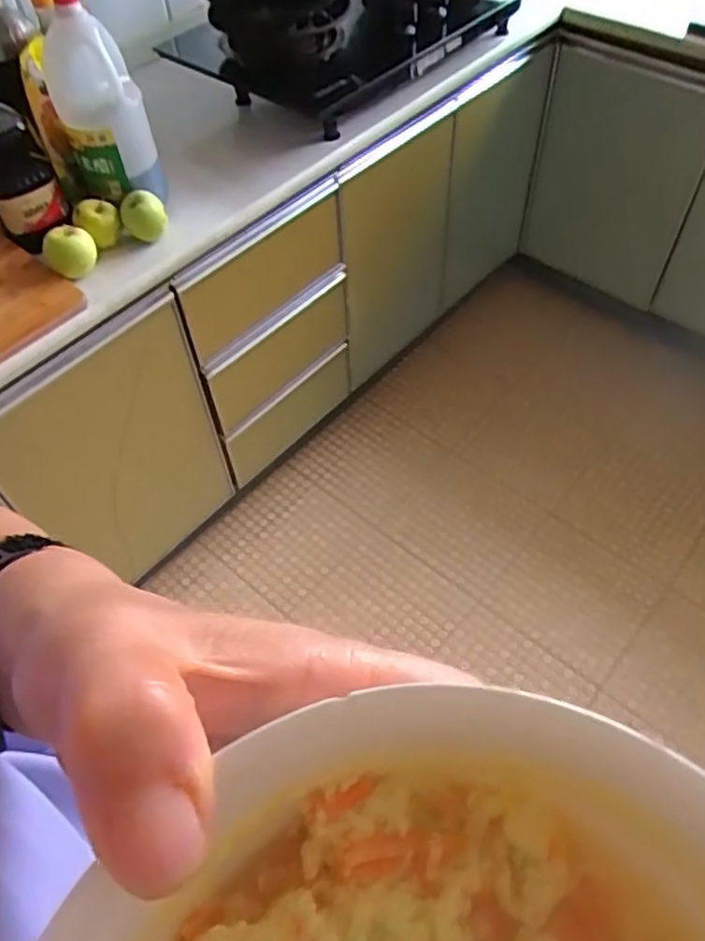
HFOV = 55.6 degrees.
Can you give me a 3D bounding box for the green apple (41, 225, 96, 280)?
[{"bbox_3d":[-0.408,-0.315,0.960,0.072,0.057,0.069,-22,55,-11],"label":"green apple"}]

